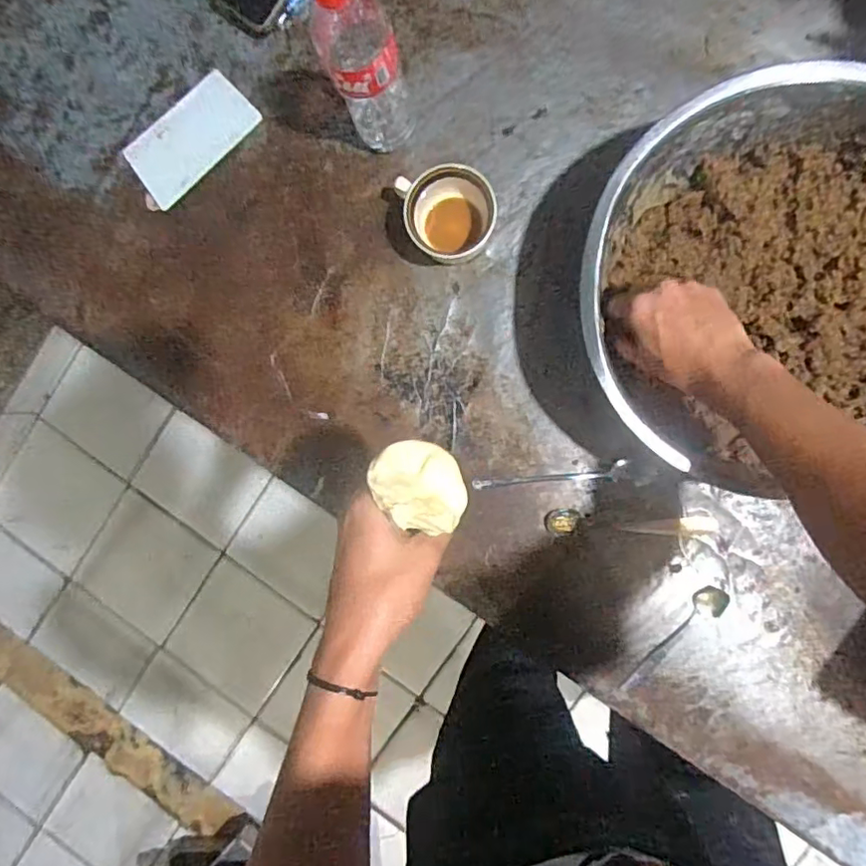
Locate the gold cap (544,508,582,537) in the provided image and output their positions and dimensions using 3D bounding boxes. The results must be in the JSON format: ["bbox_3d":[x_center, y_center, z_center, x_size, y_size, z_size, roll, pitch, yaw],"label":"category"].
[{"bbox_3d":[0.140,0.096,0.634,0.038,0.004,0.030,-8,91,7],"label":"gold cap"}]

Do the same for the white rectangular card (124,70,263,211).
[{"bbox_3d":[-0.272,-0.331,0.663,0.148,0.010,0.074,-39,87,6],"label":"white rectangular card"}]

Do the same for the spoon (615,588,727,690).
[{"bbox_3d":[0.254,0.222,0.618,0.024,0.023,0.149,36,95,5],"label":"spoon"}]

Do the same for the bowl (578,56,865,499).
[{"bbox_3d":[0.309,-0.139,0.534,0.338,0.105,0.305,-1,91,7],"label":"bowl"}]

